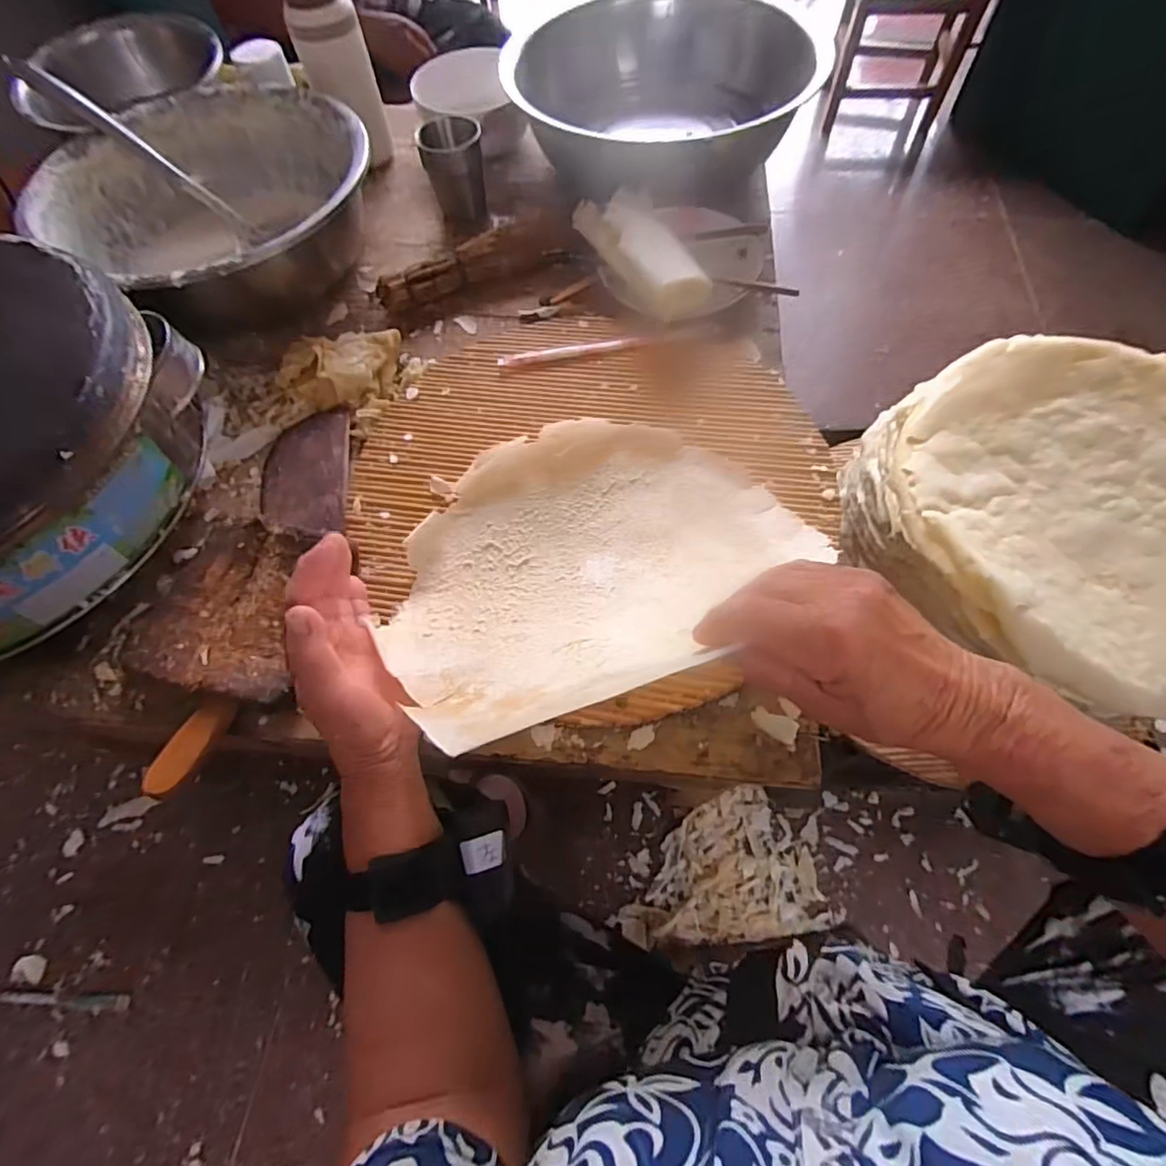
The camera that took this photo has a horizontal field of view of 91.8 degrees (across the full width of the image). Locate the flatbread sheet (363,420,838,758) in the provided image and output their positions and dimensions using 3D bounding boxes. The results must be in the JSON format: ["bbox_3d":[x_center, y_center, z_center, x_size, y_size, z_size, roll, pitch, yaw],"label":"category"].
[{"bbox_3d":[0.001,-0.039,0.410,0.316,0.120,0.268,-36,66,-16],"label":"flatbread sheet"}]

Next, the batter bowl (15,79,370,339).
[{"bbox_3d":[-0.405,-0.423,0.646,0.335,0.110,0.322,-1,62,2],"label":"batter bowl"}]

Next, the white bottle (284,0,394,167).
[{"bbox_3d":[-0.305,-0.645,0.700,0.063,0.192,0.067,23,65,14],"label":"white bottle"}]

